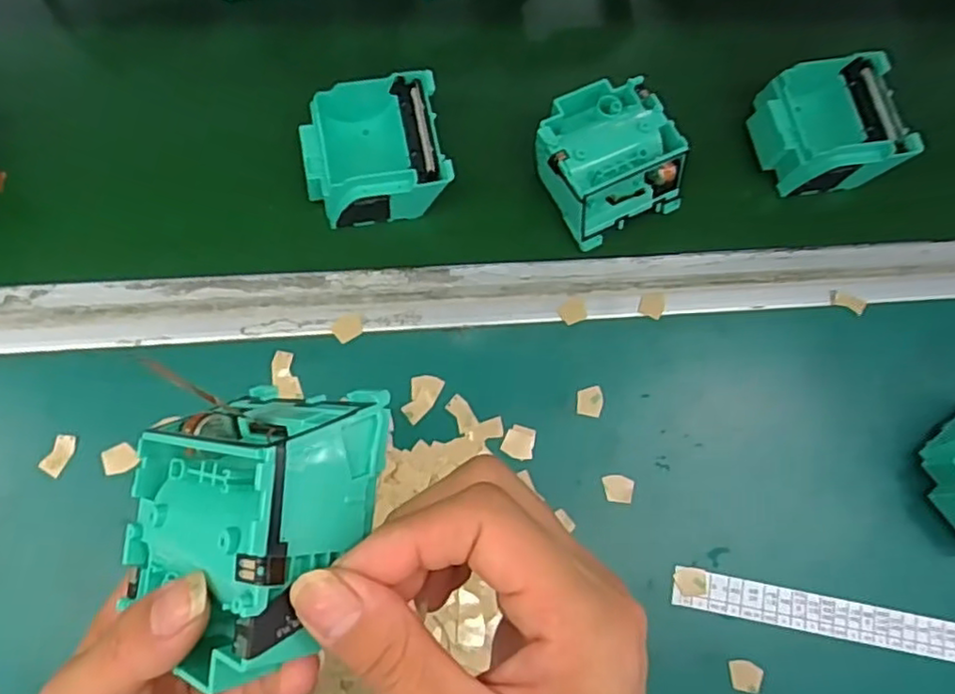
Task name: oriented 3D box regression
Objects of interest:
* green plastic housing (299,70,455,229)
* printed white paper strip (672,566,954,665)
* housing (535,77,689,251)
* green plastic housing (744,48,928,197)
[{"bbox_3d":[-0.059,-0.112,0.382,0.077,0.035,0.074,-12,77,-5],"label":"green plastic housing"},{"bbox_3d":[0.203,0.147,0.351,0.199,0.006,0.021,12,77,-2],"label":"printed white paper strip"},{"bbox_3d":[0.076,-0.112,0.393,0.077,0.037,0.080,-26,78,-8],"label":"housing"},{"bbox_3d":[0.219,-0.137,0.414,0.083,0.034,0.075,-13,77,-5],"label":"green plastic housing"}]

